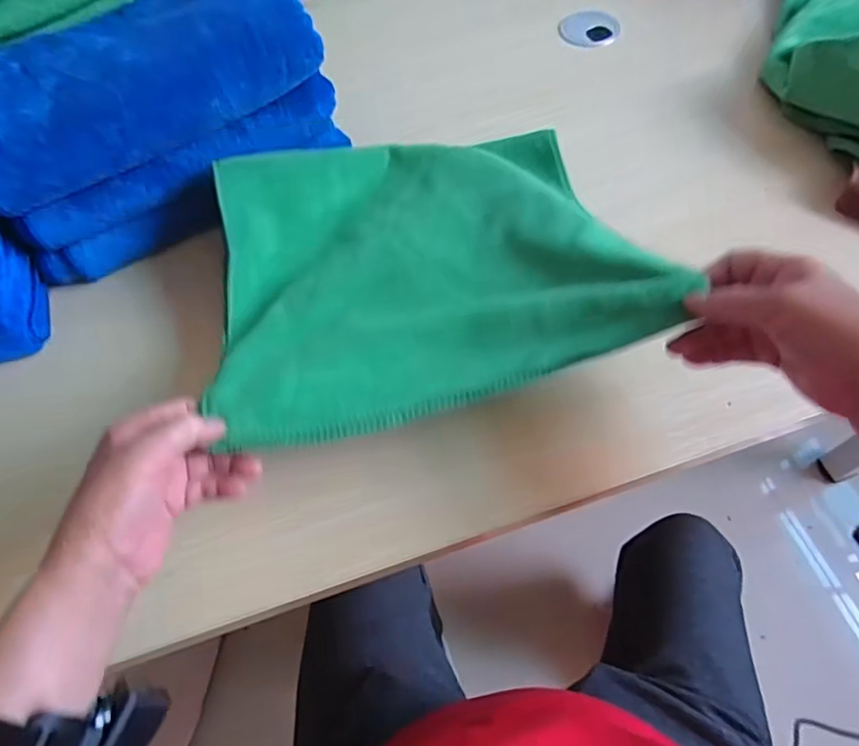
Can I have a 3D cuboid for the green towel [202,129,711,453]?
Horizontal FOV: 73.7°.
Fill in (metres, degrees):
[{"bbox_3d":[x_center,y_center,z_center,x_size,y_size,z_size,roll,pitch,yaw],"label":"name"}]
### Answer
[{"bbox_3d":[-0.009,-0.095,0.438,0.302,0.071,0.274,-14,61,-4],"label":"green towel"}]

